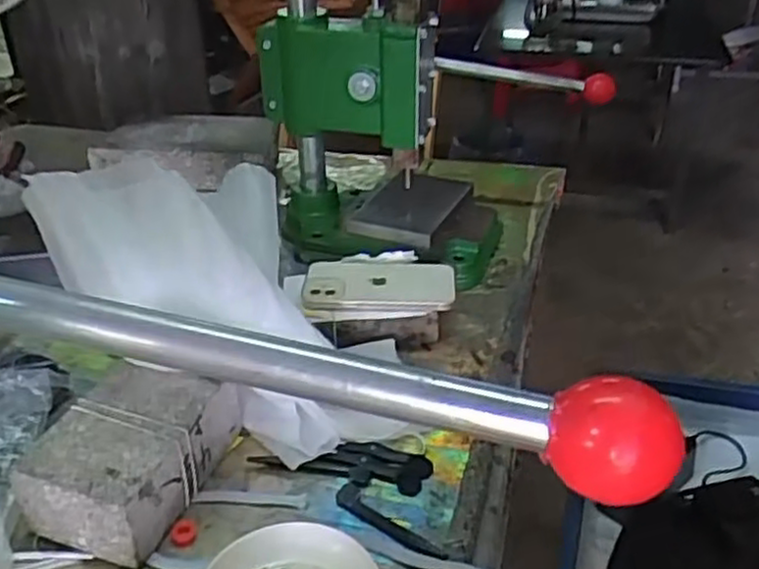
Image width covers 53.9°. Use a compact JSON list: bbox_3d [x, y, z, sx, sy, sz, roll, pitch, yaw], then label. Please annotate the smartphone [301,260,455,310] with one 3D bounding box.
[{"bbox_3d":[0.000,-0.001,0.735,0.146,0.011,0.083,0,31,1],"label":"smartphone"}]

